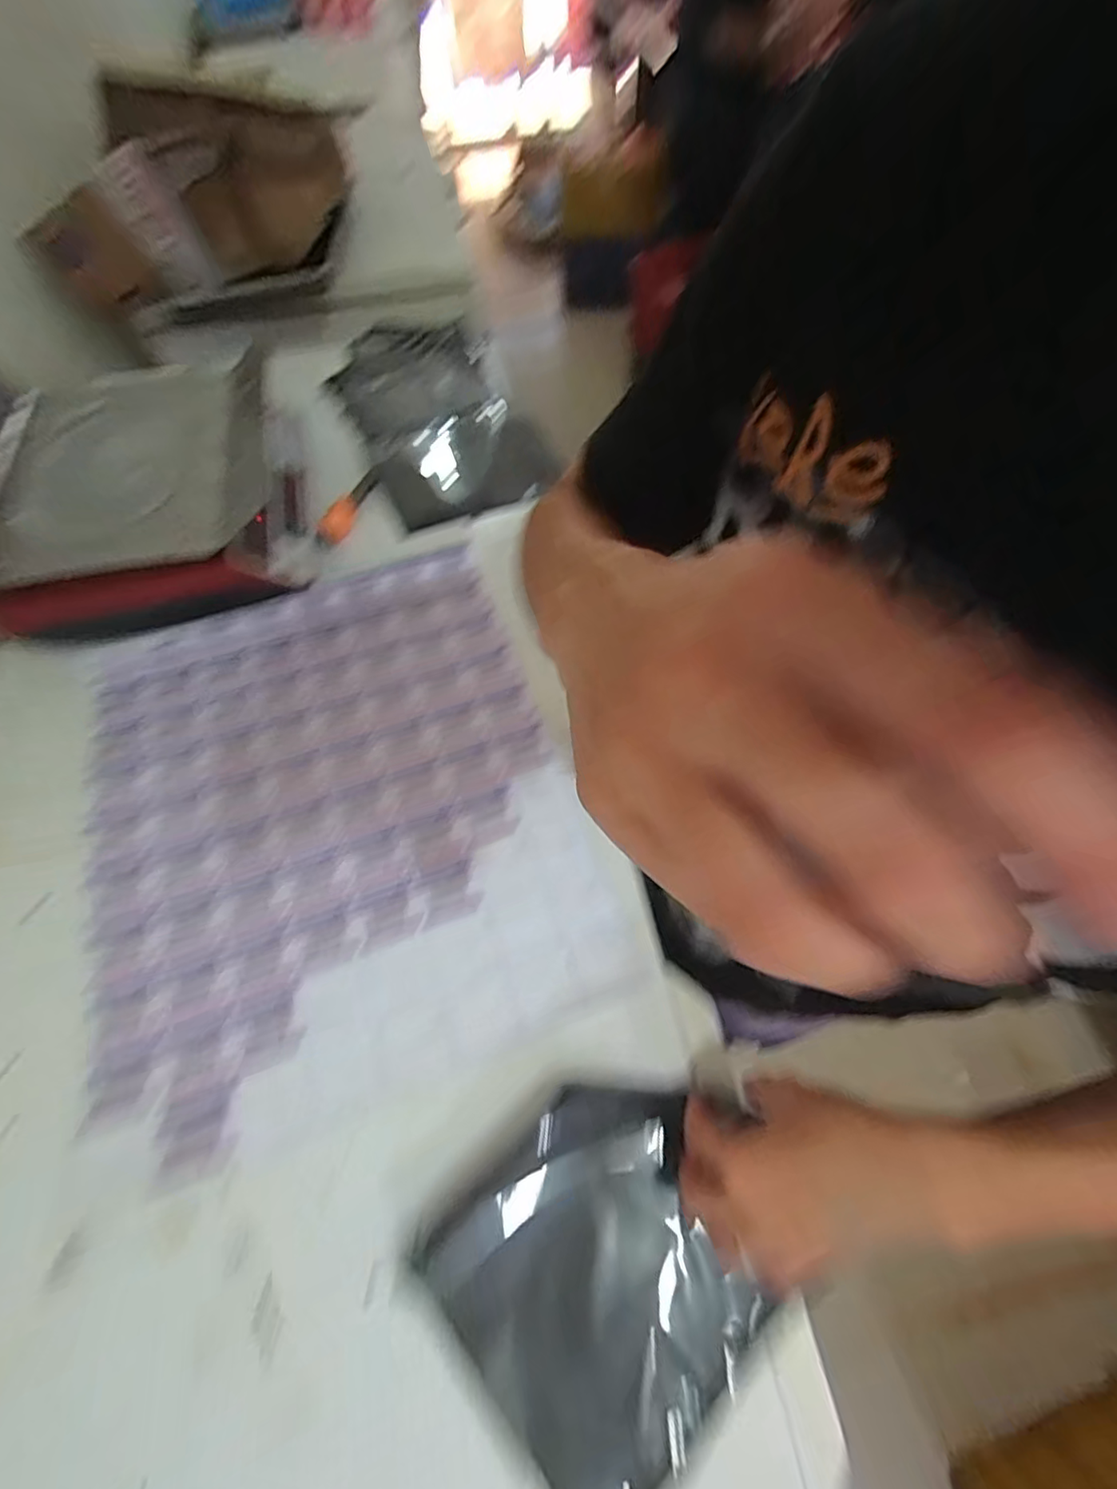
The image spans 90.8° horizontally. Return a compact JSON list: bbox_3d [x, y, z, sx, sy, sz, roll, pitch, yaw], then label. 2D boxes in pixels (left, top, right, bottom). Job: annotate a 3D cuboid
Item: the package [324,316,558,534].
[{"bbox_3d":[-0.187,-0.505,0.827,0.238,0.028,0.456,-22,65,-9],"label":"package"}]

